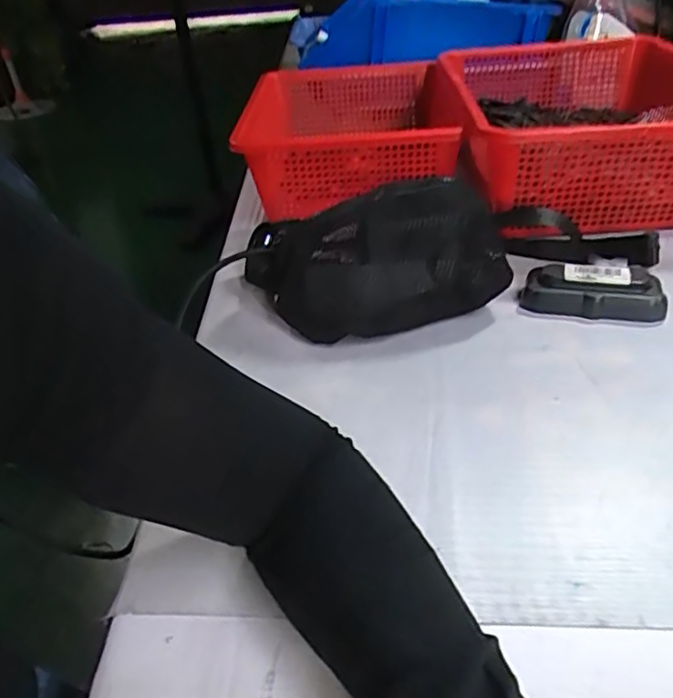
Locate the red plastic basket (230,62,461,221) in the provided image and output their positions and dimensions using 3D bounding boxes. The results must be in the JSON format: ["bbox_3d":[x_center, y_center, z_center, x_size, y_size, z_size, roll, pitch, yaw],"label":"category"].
[{"bbox_3d":[0.015,-0.259,0.748,0.206,0.080,0.318,-2,35,4],"label":"red plastic basket"}]

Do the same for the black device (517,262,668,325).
[{"bbox_3d":[0.207,-0.045,0.516,0.109,0.032,0.042,9,37,18],"label":"black device"}]

